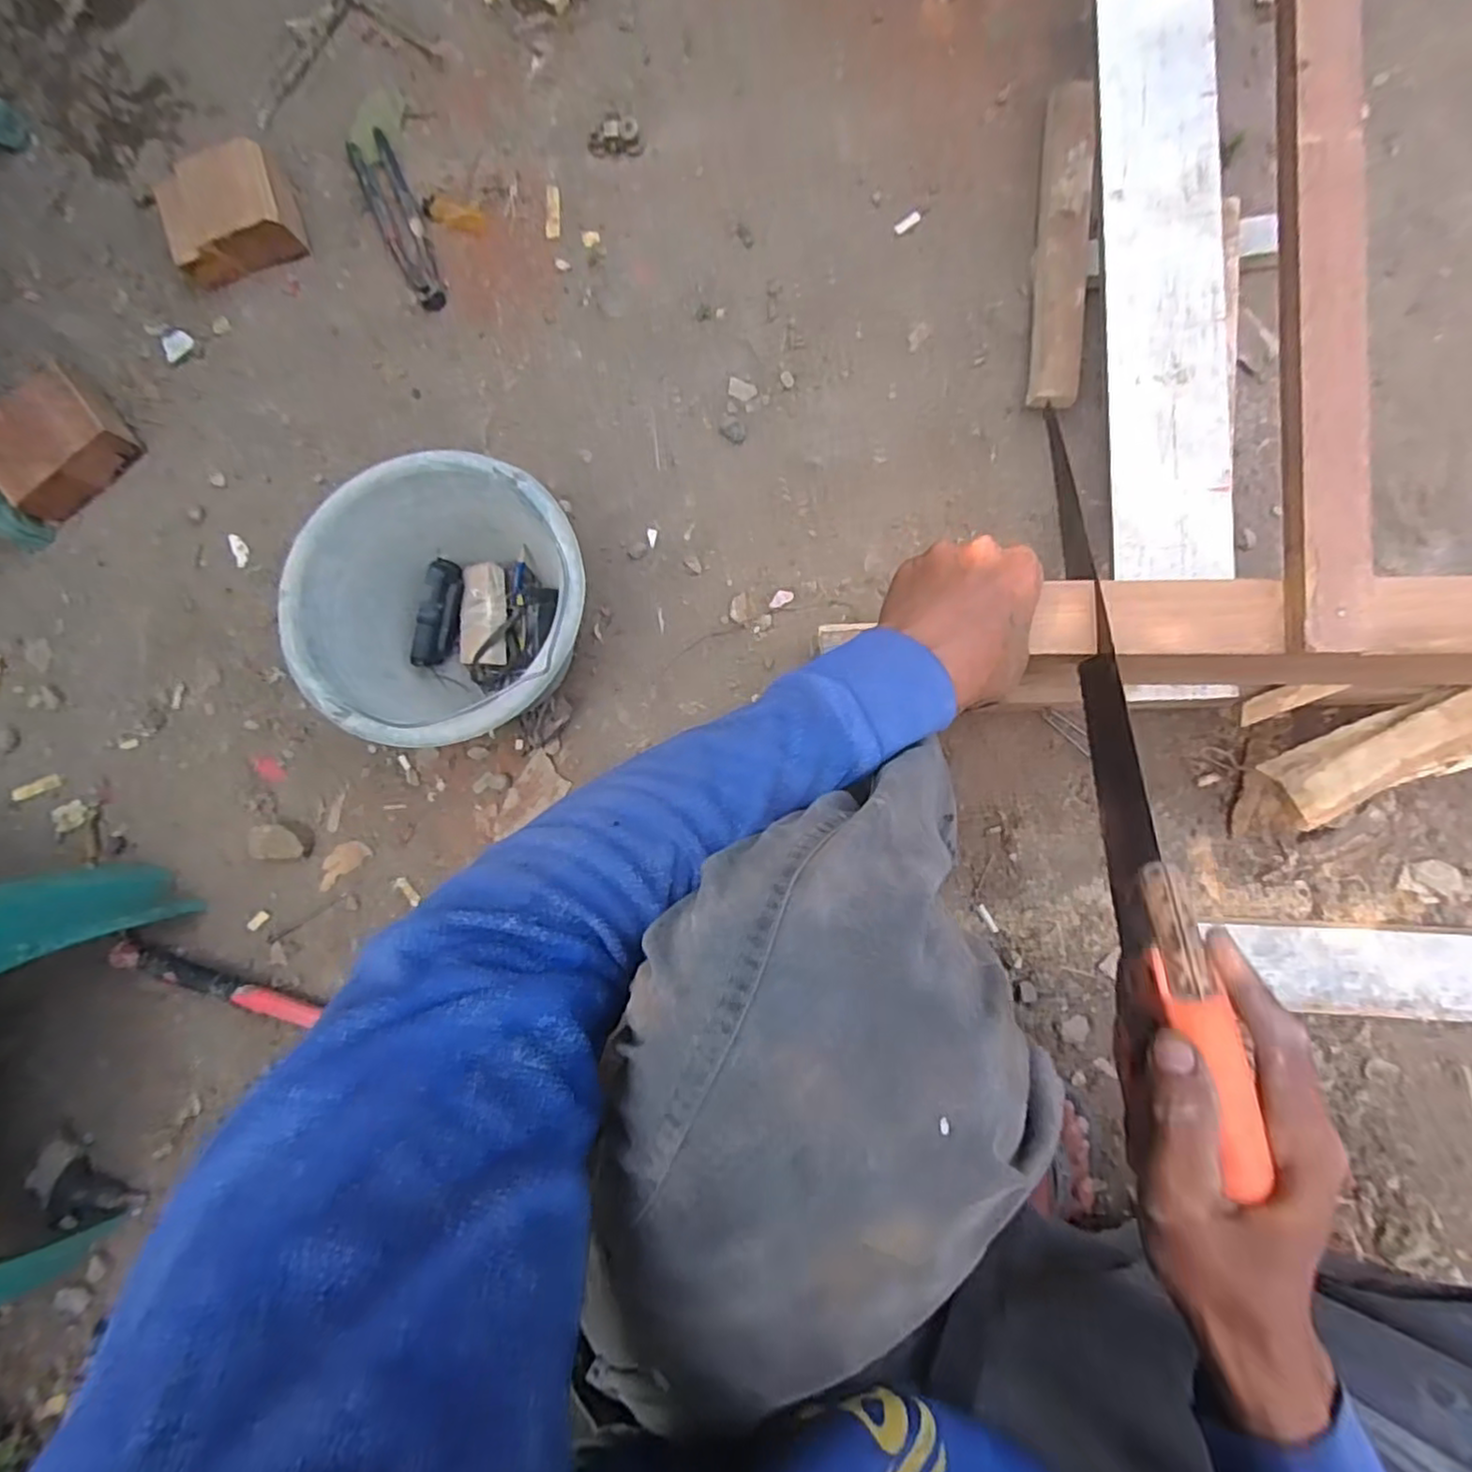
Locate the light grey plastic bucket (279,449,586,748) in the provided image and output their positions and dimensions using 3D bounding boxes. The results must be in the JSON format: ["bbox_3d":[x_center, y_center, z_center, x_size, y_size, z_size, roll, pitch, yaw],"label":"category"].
[{"bbox_3d":[-0.257,-0.121,0.661,0.252,0.180,0.247,0,90,5],"label":"light grey plastic bucket"}]

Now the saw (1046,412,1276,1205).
[{"bbox_3d":[0.214,0.008,0.399,0.024,0.083,0.417,-2,64,5],"label":"saw"}]

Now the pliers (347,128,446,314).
[{"bbox_3d":[-0.374,-0.570,0.763,0.046,0.013,0.207,-22,88,5],"label":"pliers"}]

